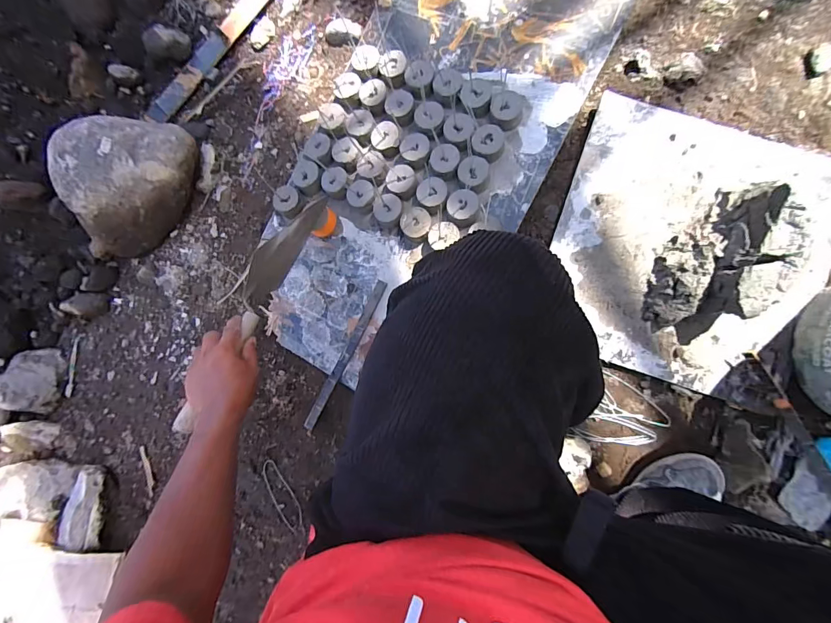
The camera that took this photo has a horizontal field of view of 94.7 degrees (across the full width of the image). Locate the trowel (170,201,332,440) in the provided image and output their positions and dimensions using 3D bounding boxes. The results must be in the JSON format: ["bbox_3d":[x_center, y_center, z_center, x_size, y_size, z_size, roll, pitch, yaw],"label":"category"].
[{"bbox_3d":[-0.259,-0.015,0.625,0.041,0.101,0.424,20,68,8],"label":"trowel"}]

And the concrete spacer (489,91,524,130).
[{"bbox_3d":[0.157,-0.342,0.657,0.055,0.034,0.054,4,85,10],"label":"concrete spacer"}]

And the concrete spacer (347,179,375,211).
[{"bbox_3d":[-0.098,-0.212,0.702,0.048,0.035,0.049,-1,84,10],"label":"concrete spacer"}]

